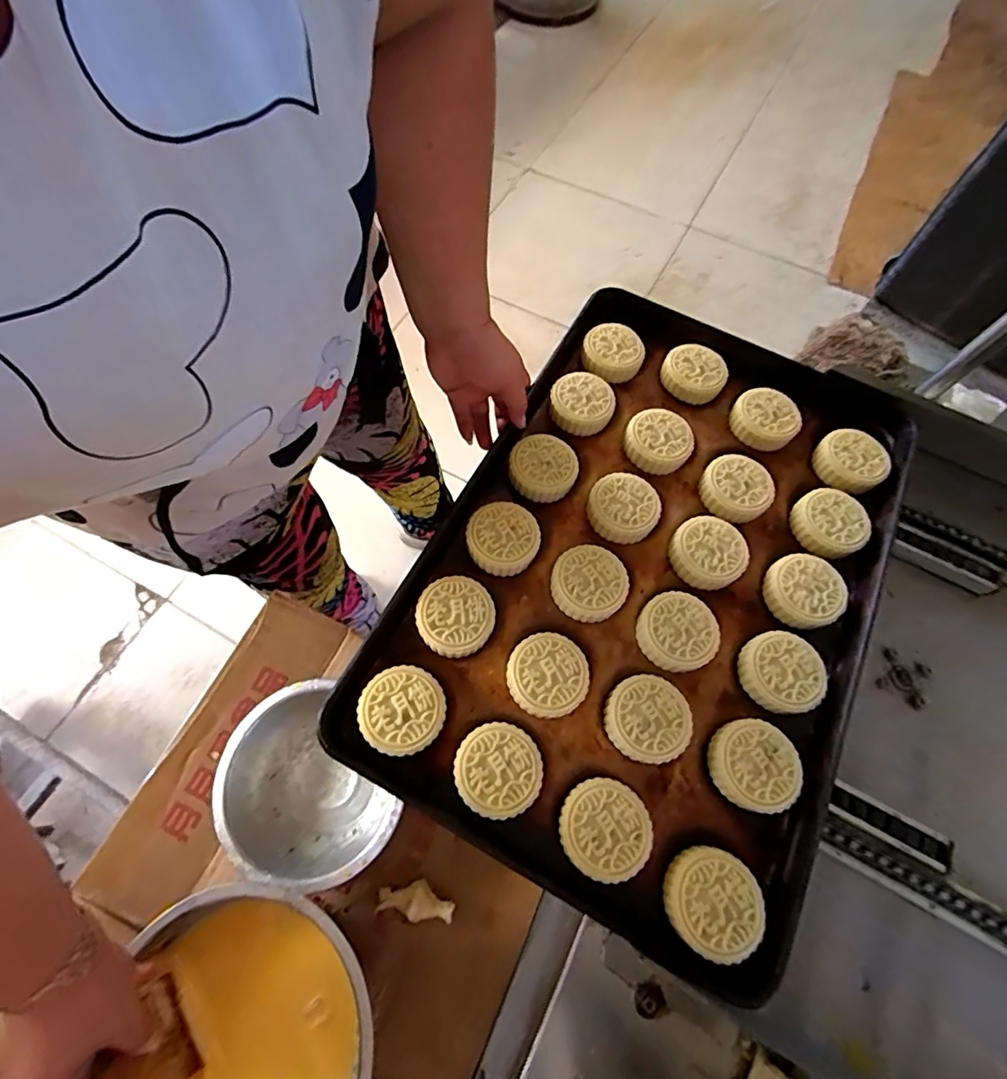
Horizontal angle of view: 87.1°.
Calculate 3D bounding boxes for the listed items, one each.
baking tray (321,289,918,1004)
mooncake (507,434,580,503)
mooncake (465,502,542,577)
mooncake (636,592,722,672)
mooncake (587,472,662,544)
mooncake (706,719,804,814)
[{"bbox_3d":[0.152,0.017,0.519,0.396,0.045,0.589,26,69,10],"label":"baking tray"},{"bbox_3d":[0.042,-0.076,0.552,0.071,0.023,0.067,0,67,-1],"label":"mooncake"},{"bbox_3d":[0.000,-0.001,0.515,0.070,0.020,0.068,0,67,-1],"label":"mooncake"},{"bbox_3d":[0.161,0.085,0.487,0.071,0.018,0.069,0,67,-1],"label":"mooncake"},{"bbox_3d":[0.121,-0.032,0.534,0.068,0.020,0.069,0,67,-1],"label":"mooncake"},{"bbox_3d":[0.212,0.190,0.444,0.072,0.017,0.068,0,67,-1],"label":"mooncake"}]

